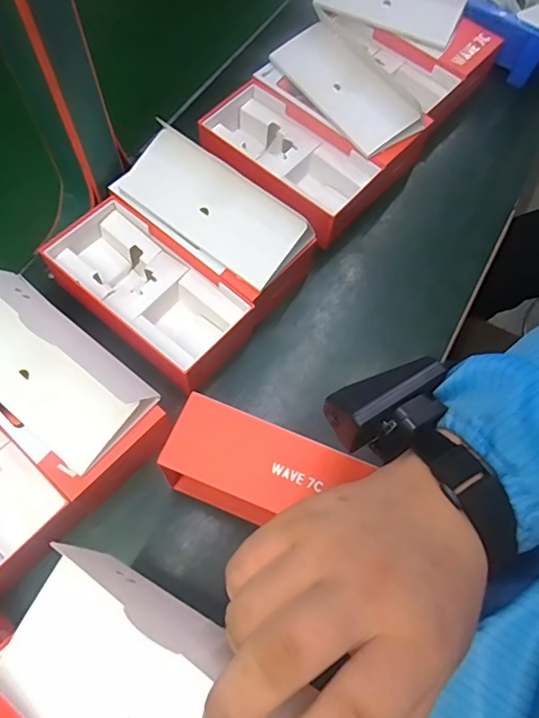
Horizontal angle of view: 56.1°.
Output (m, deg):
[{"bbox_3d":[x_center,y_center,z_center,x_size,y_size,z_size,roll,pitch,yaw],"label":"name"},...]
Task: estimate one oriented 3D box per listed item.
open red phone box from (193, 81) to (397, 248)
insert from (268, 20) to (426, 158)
[{"bbox_3d":[0.016,-0.211,0.544,0.198,0.058,0.107,35,70,12],"label":"open red phone box"},{"bbox_3d":[0.081,-0.286,0.533,0.071,0.018,0.164,-42,77,10],"label":"insert"}]

